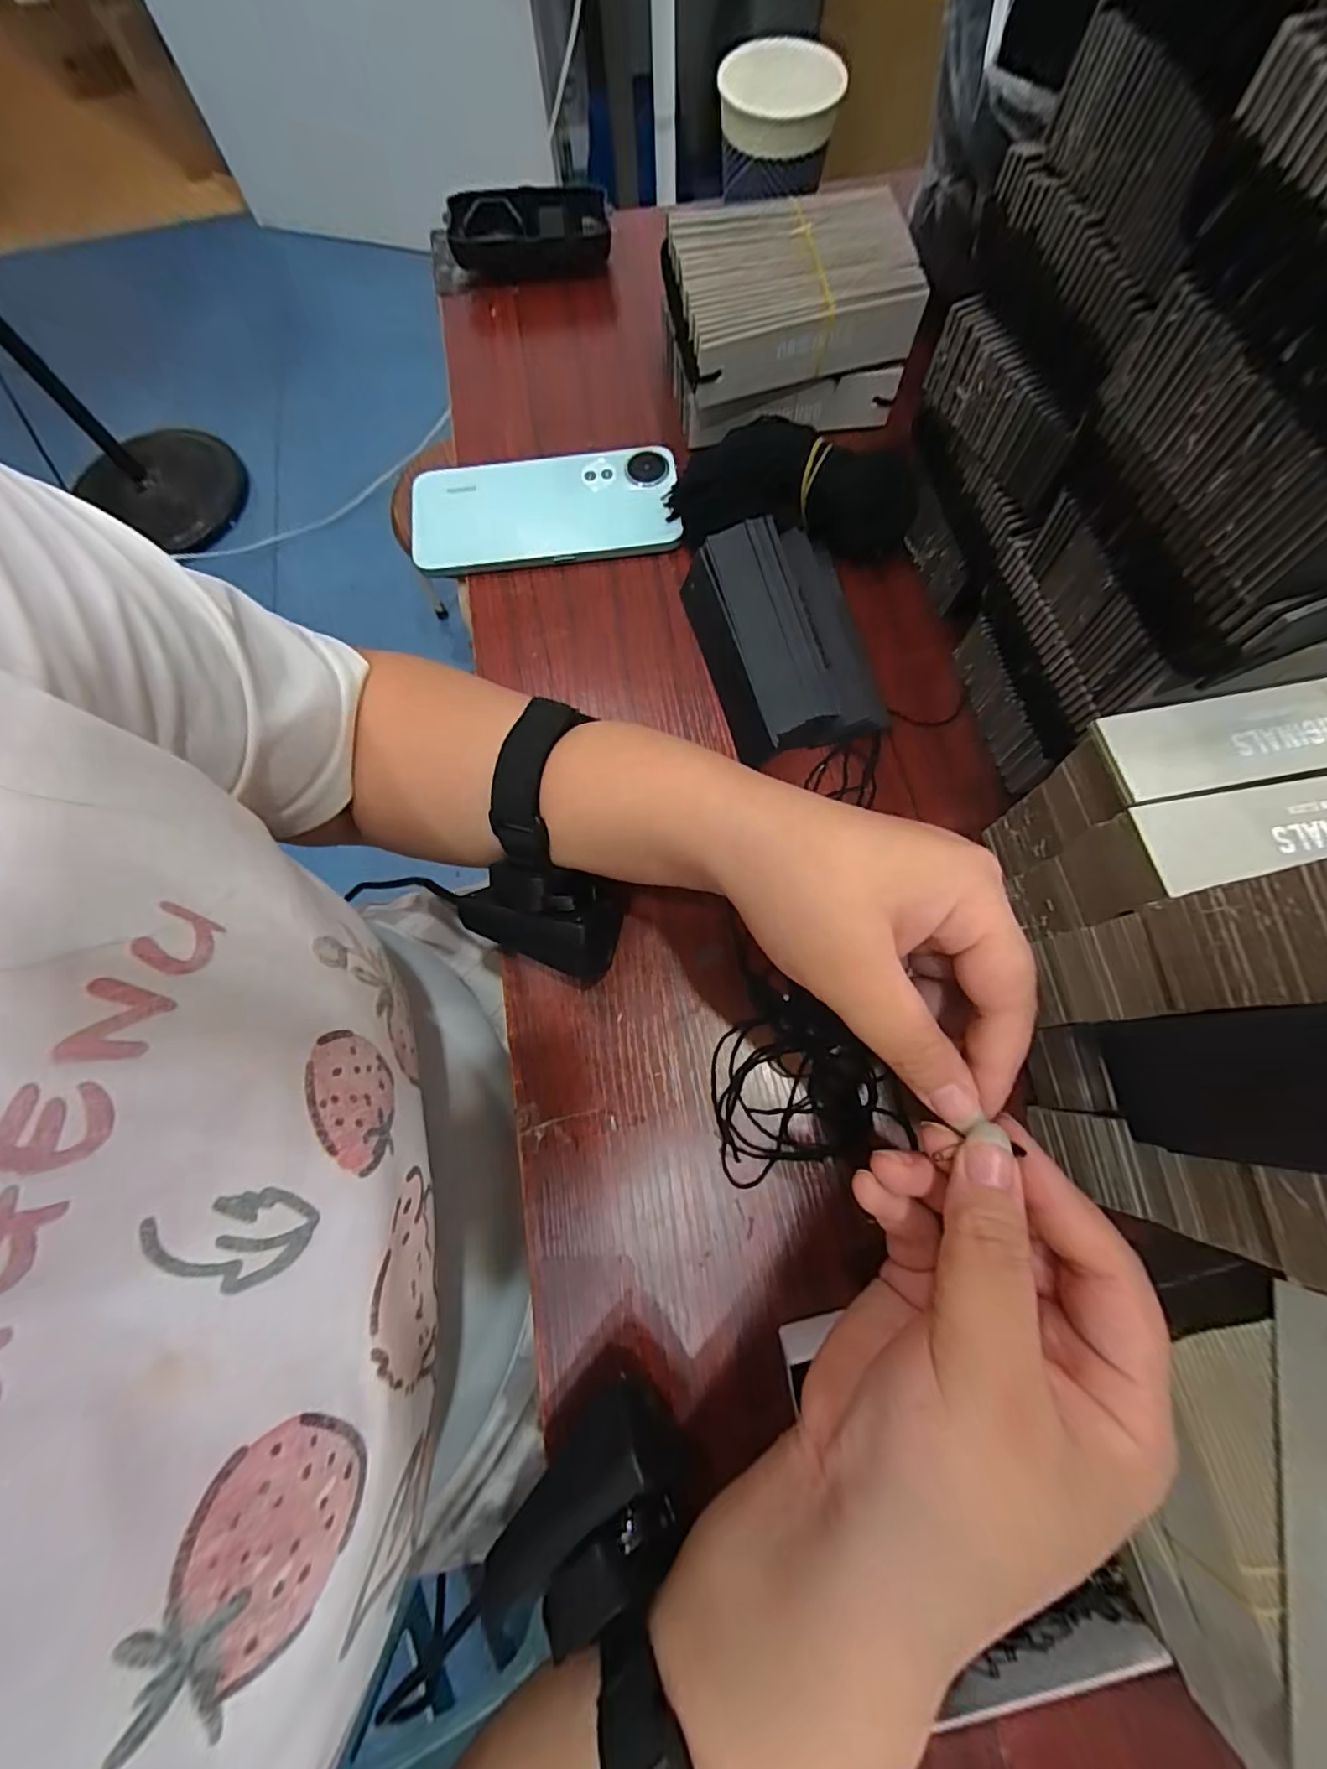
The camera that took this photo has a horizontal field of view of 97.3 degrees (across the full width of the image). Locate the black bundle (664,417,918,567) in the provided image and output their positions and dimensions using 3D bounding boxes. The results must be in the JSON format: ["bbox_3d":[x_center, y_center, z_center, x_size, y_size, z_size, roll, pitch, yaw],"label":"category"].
[{"bbox_3d":[0.075,-0.232,0.335,0.141,0.040,0.073,3,74,3],"label":"black bundle"}]

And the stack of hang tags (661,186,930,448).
[{"bbox_3d":[0.070,-0.336,0.348,0.131,0.061,0.099,-12,74,-1],"label":"stack of hang tags"}]

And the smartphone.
[{"bbox_3d":[-0.071,-0.230,0.357,0.156,0.014,0.075,-8,74,0],"label":"smartphone"}]

